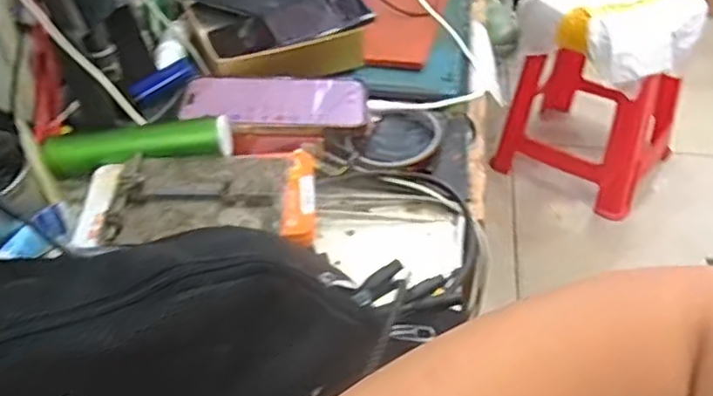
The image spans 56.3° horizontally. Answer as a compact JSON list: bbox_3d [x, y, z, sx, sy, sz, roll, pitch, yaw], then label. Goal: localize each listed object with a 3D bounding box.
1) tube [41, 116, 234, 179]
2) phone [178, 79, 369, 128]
[{"bbox_3d":[-0.175,-0.041,0.535,0.147,0.028,0.026,-5,41,-4],"label":"tube"},{"bbox_3d":[-0.071,-0.083,0.581,0.160,0.011,0.065,0,45,-2],"label":"phone"}]

